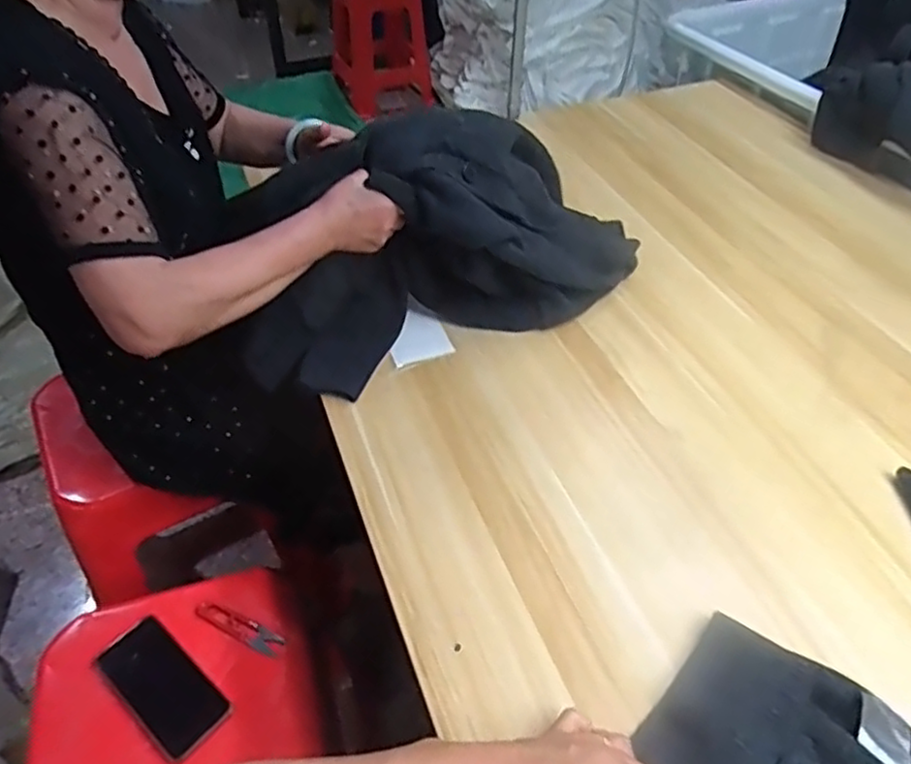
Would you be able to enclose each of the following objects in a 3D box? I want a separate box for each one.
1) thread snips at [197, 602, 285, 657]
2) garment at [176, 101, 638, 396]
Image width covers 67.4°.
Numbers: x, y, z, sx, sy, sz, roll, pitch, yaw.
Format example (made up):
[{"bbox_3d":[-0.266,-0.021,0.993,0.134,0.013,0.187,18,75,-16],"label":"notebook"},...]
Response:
[{"bbox_3d":[-0.255,0.288,0.808,0.110,0.009,0.026,20,48,18],"label":"thread snips"},{"bbox_3d":[-0.026,-0.184,0.815,0.446,0.221,0.220,-24,49,-21],"label":"garment"}]

